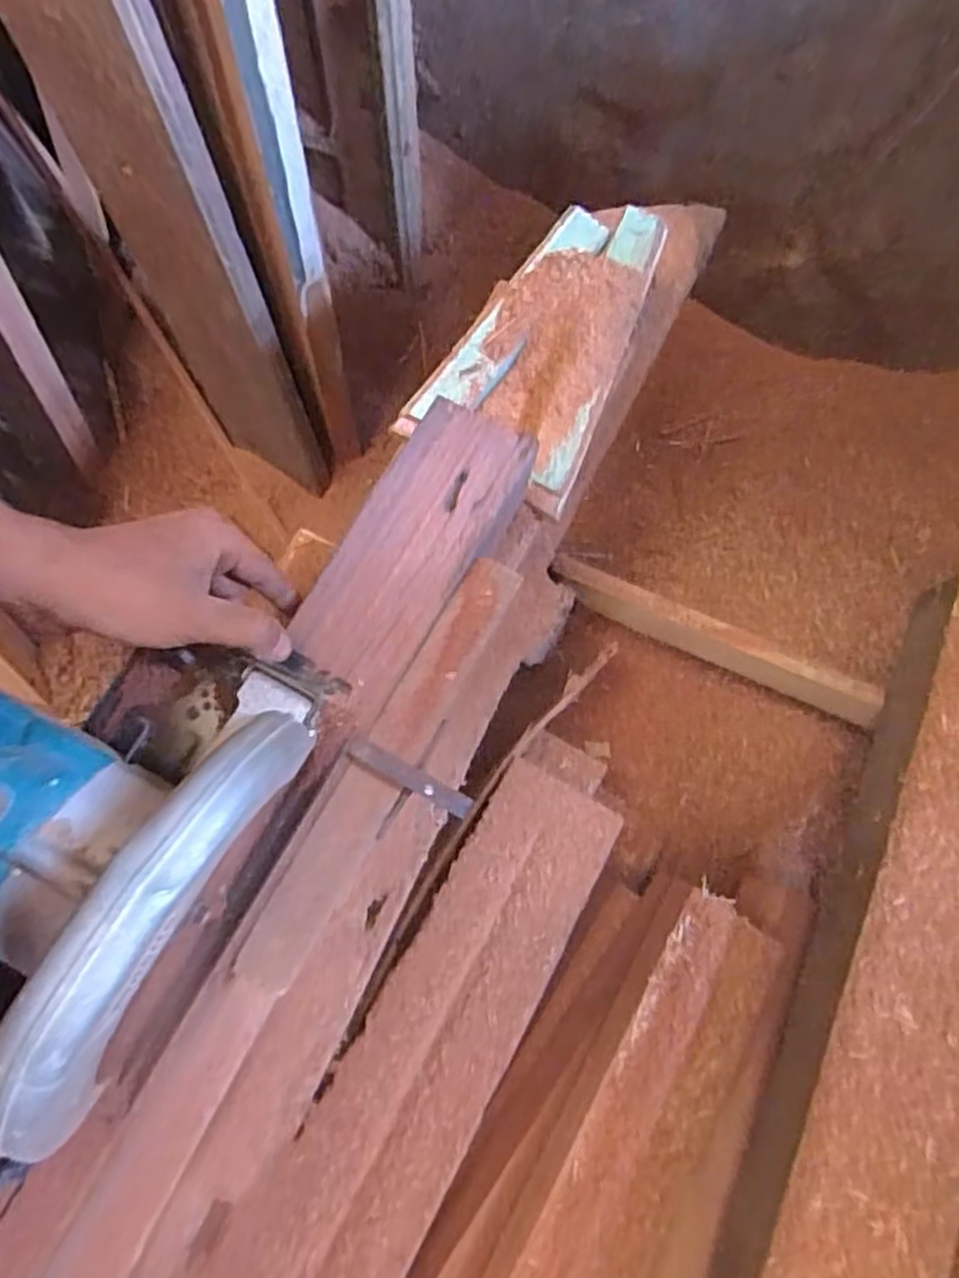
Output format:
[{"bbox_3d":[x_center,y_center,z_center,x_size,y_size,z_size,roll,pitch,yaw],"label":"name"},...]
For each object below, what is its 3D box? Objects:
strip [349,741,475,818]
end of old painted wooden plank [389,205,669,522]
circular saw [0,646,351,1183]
[{"bbox_3d":[-0.039,0.079,0.422,0.075,0.010,0.013,27,80,4],"label":"strip"},{"bbox_3d":[0.059,-0.234,0.582,0.136,0.034,0.249,30,80,5],"label":"end of old painted wooden plank"},{"bbox_3d":[-0.212,0.070,0.329,0.213,0.175,0.201,21,79,3],"label":"circular saw"}]

